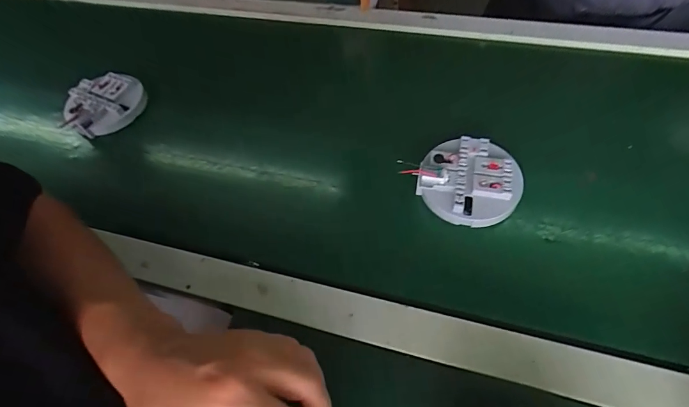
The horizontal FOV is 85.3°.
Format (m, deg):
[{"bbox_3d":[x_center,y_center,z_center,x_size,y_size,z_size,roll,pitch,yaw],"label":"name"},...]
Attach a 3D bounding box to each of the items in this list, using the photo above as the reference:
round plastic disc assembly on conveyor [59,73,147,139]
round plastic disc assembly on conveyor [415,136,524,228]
[{"bbox_3d":[-0.322,-0.136,0.504,0.101,0.025,0.094,-2,57,3],"label":"round plastic disc assembly on conveyor"},{"bbox_3d":[0.130,-0.024,0.388,0.098,0.027,0.094,-3,60,4],"label":"round plastic disc assembly on conveyor"}]

